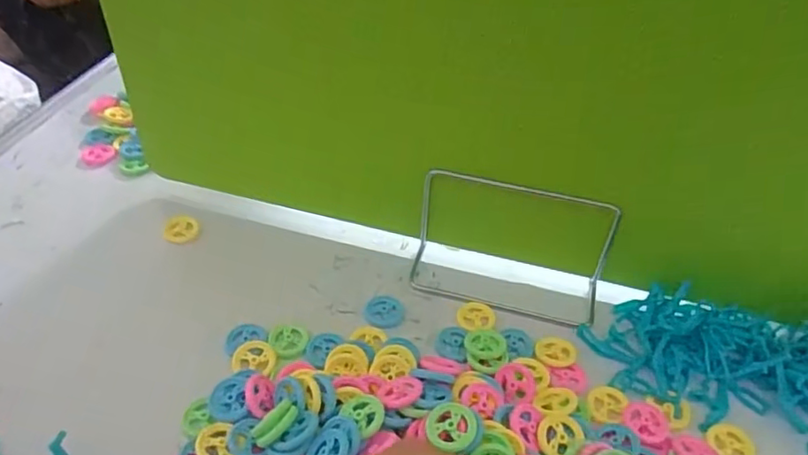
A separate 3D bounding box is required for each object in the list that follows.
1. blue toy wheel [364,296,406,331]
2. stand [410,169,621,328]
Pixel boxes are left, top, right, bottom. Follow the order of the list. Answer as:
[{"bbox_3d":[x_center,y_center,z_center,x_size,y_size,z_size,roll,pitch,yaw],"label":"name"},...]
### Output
[{"bbox_3d":[-0.015,0.065,0.469,0.031,0.004,0.030,1,42,-1],"label":"blue toy wheel"},{"bbox_3d":[0.081,0.018,0.465,0.149,0.085,0.056,12,43,10],"label":"stand"}]

